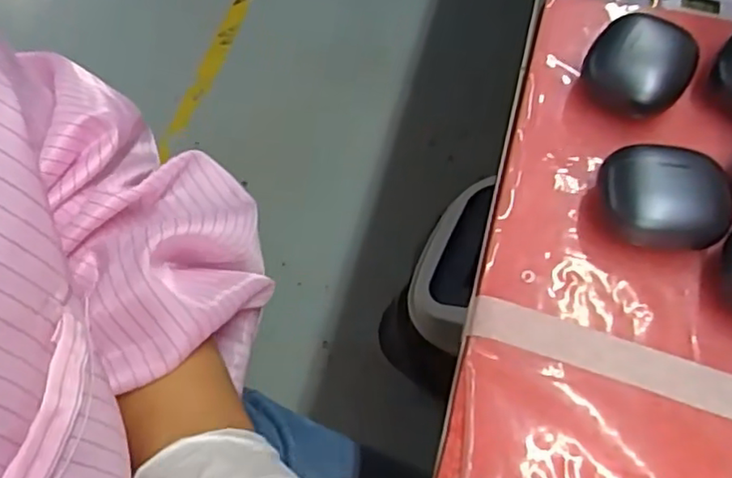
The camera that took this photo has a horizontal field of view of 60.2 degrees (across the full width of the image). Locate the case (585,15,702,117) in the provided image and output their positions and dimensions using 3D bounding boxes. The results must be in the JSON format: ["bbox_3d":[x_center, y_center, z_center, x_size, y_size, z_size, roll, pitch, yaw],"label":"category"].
[{"bbox_3d":[0.140,-0.086,0.327,0.050,0.031,0.050,23,65,13],"label":"case"}]

